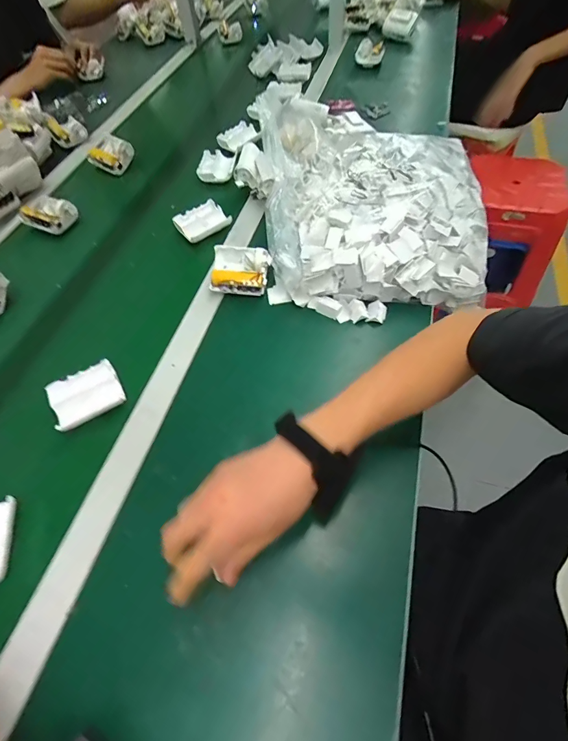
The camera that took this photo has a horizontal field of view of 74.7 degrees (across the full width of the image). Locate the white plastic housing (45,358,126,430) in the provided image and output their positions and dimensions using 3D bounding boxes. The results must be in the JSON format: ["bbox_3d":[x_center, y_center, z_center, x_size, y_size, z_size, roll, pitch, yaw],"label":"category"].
[{"bbox_3d":[-0.244,0.031,0.462,0.081,0.014,0.070,-28,59,-13],"label":"white plastic housing"}]

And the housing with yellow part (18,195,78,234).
[{"bbox_3d":[-0.421,-0.279,0.667,0.083,0.031,0.064,15,60,13],"label":"housing with yellow part"}]

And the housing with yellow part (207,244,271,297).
[{"bbox_3d":[-0.065,-0.148,0.546,0.085,0.036,0.067,6,58,8],"label":"housing with yellow part"}]

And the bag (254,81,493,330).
[{"bbox_3d":[0.122,-0.302,0.600,0.332,0.106,0.471,-5,57,2],"label":"bag"}]

